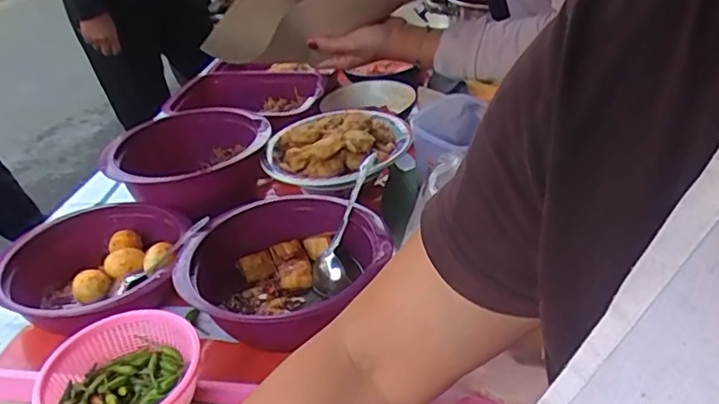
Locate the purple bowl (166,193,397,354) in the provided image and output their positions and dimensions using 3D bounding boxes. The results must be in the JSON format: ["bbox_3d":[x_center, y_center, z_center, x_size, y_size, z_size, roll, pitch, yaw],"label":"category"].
[{"bbox_3d":[-0.084,0.081,0.656,0.213,0.076,0.211,-5,34,3],"label":"purple bowl"}]

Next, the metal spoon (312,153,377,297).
[{"bbox_3d":[-0.012,0.022,0.689,0.050,0.016,0.183,12,72,25],"label":"metal spoon"}]

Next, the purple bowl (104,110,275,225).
[{"bbox_3d":[-0.244,-0.053,0.856,0.206,0.092,0.215,-5,34,3],"label":"purple bowl"}]

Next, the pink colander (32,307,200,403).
[{"bbox_3d":[-0.209,0.161,0.515,0.135,0.046,0.133,-5,34,3],"label":"pink colander"}]

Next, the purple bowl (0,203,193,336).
[{"bbox_3d":[-0.323,0.088,0.717,0.214,0.068,0.200,-5,34,3],"label":"purple bowl"}]

